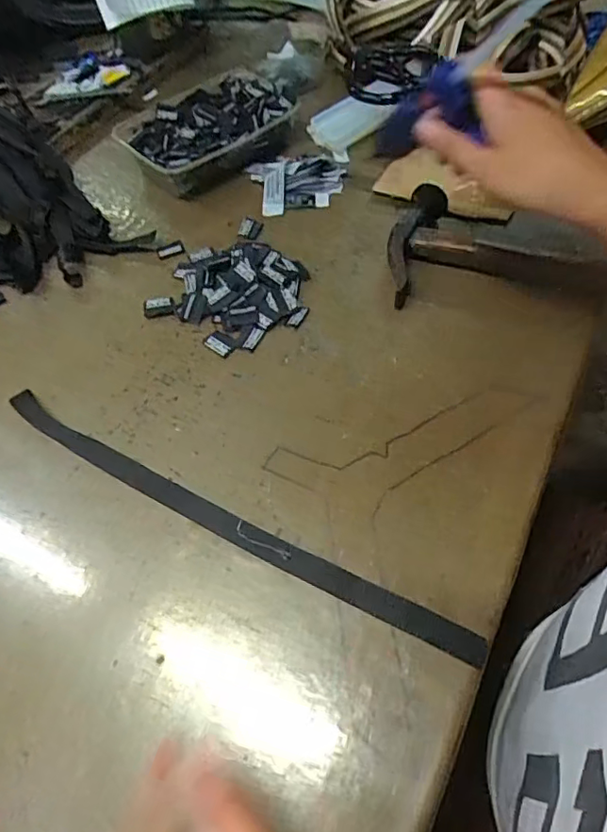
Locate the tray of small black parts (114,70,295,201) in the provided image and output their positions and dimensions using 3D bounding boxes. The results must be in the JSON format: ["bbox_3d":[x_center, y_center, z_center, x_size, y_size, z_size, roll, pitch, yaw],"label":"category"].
[{"bbox_3d":[-0.096,-0.294,0.561,0.167,0.035,0.123,-39,62,-19],"label":"tray of small black parts"}]

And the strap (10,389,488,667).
[{"bbox_3d":[-0.061,0.061,0.352,0.358,0.006,0.022,24,62,18],"label":"strap"}]

